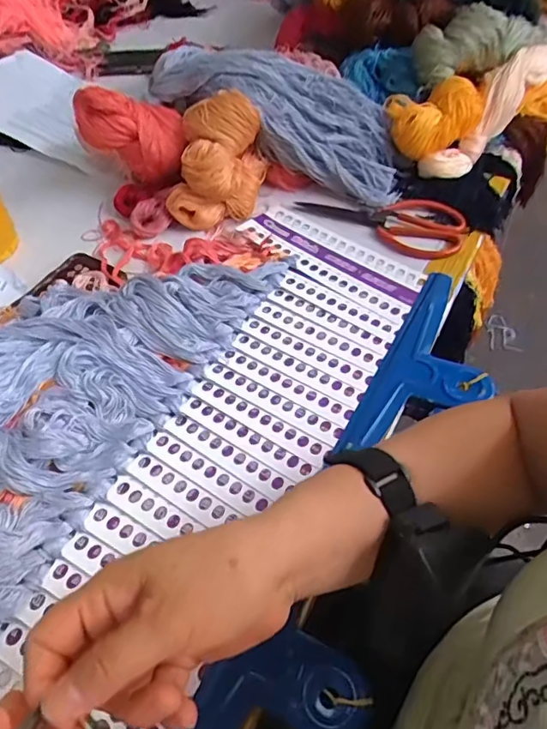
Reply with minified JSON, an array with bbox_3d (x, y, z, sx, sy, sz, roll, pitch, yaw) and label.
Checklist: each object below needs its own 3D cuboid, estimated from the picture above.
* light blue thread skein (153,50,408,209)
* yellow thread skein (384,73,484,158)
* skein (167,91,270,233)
[{"bbox_3d":[0.013,-0.330,0.688,0.347,0.081,0.130,27,55,-4],"label":"light blue thread skein"},{"bbox_3d":[0.214,-0.325,0.701,0.126,0.058,0.086,-6,53,-4],"label":"yellow thread skein"},{"bbox_3d":[-0.066,-0.244,0.643,0.091,0.113,0.124,12,54,9],"label":"skein"}]

